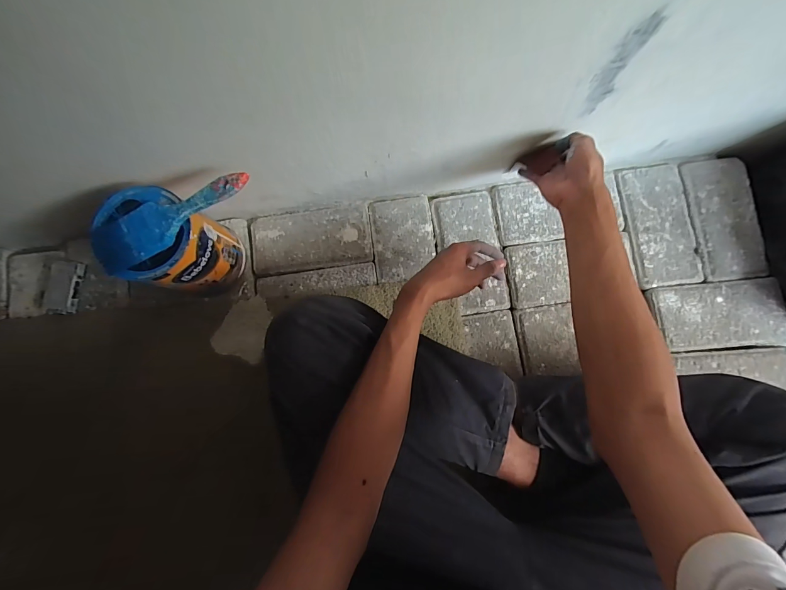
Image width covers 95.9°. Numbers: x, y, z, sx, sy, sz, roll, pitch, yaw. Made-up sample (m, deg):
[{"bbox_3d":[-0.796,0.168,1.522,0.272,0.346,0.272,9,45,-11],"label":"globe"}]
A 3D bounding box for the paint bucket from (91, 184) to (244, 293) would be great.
[{"bbox_3d":[-0.303,-0.070,0.531,0.110,0.181,0.125,-14,81,2],"label":"paint bucket"}]

